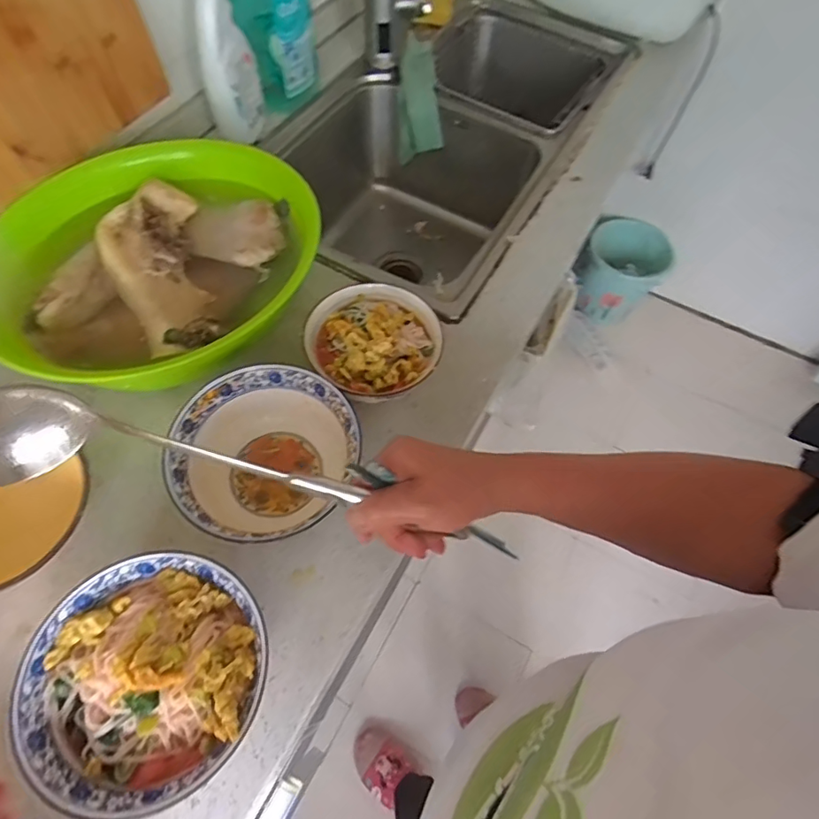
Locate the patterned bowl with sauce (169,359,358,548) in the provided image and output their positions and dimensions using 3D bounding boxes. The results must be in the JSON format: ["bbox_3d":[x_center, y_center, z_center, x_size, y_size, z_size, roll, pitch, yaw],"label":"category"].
[{"bbox_3d":[-0.142,0.048,0.513,0.152,0.084,0.169,35,65,15],"label":"patterned bowl with sauce"}]

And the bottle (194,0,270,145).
[{"bbox_3d":[-0.243,-0.485,0.688,0.059,0.233,0.073,7,61,0],"label":"bottle"}]

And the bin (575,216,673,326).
[{"bbox_3d":[0.594,-0.390,1.479,0.223,0.245,0.174,34,65,14],"label":"bin"}]

